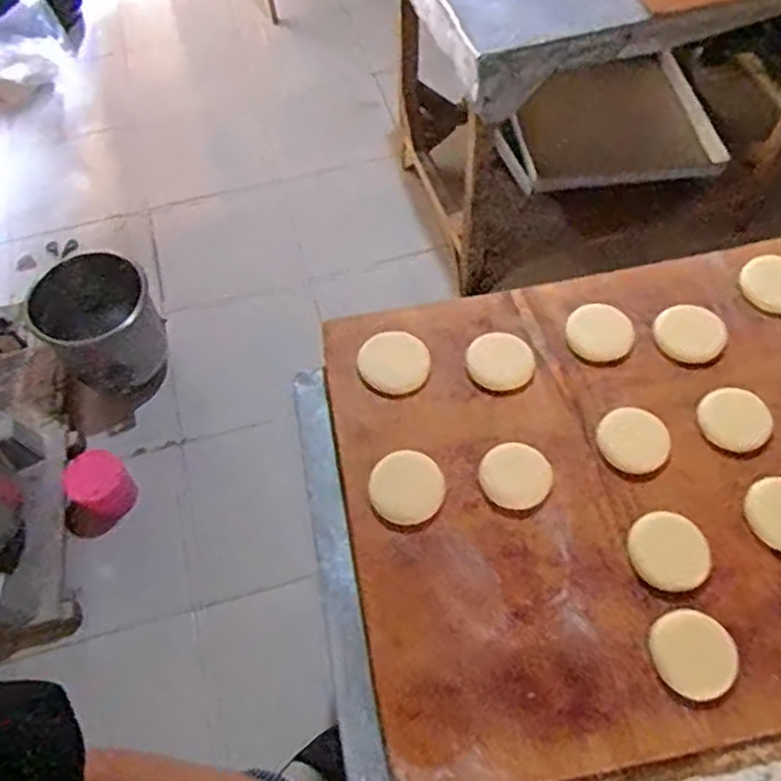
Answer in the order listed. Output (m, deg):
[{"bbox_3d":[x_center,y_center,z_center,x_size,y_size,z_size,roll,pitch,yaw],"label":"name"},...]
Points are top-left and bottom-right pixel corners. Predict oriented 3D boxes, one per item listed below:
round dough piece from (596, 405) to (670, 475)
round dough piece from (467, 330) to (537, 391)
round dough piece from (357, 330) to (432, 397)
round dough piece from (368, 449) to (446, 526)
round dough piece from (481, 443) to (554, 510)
[{"bbox_3d":[0.217,0.044,0.631,0.061,0.007,0.059,-1,59,2],"label":"round dough piece"},{"bbox_3d":[0.104,-0.028,0.679,0.061,0.005,0.064,-20,61,-9],"label":"round dough piece"},{"bbox_3d":[0.005,-0.028,0.677,0.066,0.005,0.064,-1,59,2],"label":"round dough piece"},{"bbox_3d":[0.014,0.083,0.617,0.062,0.012,0.062,-1,59,2],"label":"round dough piece"},{"bbox_3d":[0.110,0.073,0.617,0.062,0.008,0.056,-17,60,-7],"label":"round dough piece"}]

